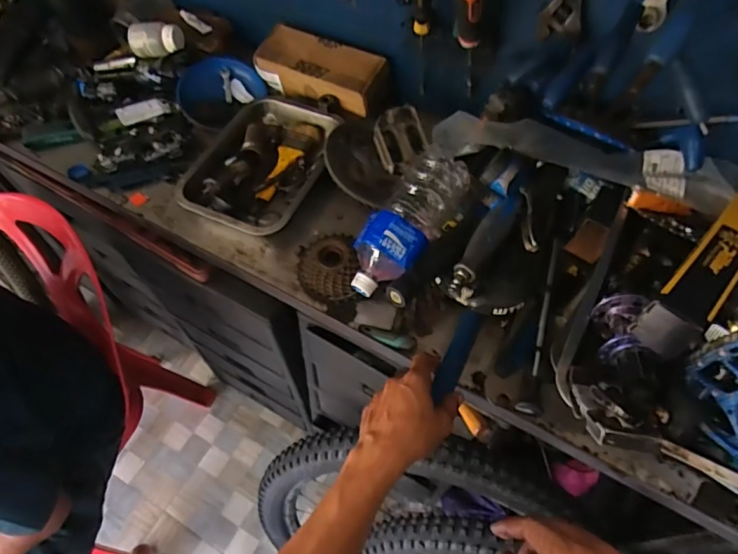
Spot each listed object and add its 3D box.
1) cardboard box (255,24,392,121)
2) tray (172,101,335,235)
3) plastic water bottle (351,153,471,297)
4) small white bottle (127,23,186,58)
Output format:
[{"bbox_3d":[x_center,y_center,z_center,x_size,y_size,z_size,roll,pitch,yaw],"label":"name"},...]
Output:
[{"bbox_3d":[-0.078,-0.345,0.824,0.228,0.073,0.087,25,62,15],"label":"cardboard box"},{"bbox_3d":[-0.156,-0.182,0.766,0.183,0.049,0.269,21,61,13],"label":"tray"},{"bbox_3d":[0.050,-0.076,0.650,0.088,0.073,0.227,27,63,16],"label":"plastic water bottle"},{"bbox_3d":[-0.358,-0.400,0.823,0.089,0.040,0.051,1,59,1],"label":"small white bottle"}]

